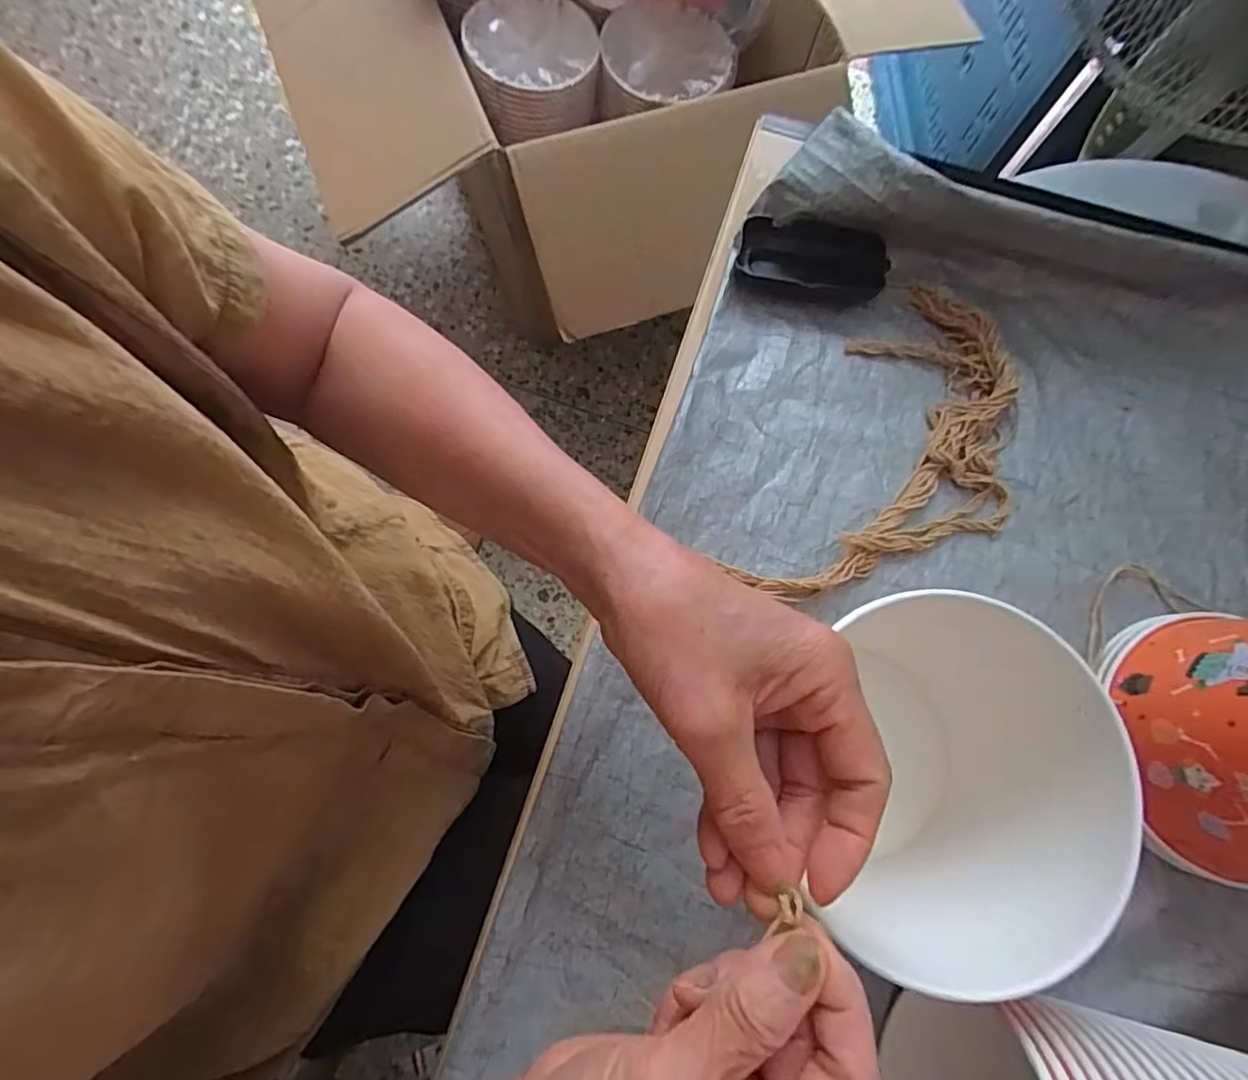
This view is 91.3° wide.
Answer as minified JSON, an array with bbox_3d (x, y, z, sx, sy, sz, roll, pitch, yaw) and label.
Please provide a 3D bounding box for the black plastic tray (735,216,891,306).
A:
[{"bbox_3d":[0.139,-0.205,0.455,0.106,0.030,0.050,12,76,2],"label":"black plastic tray"}]

